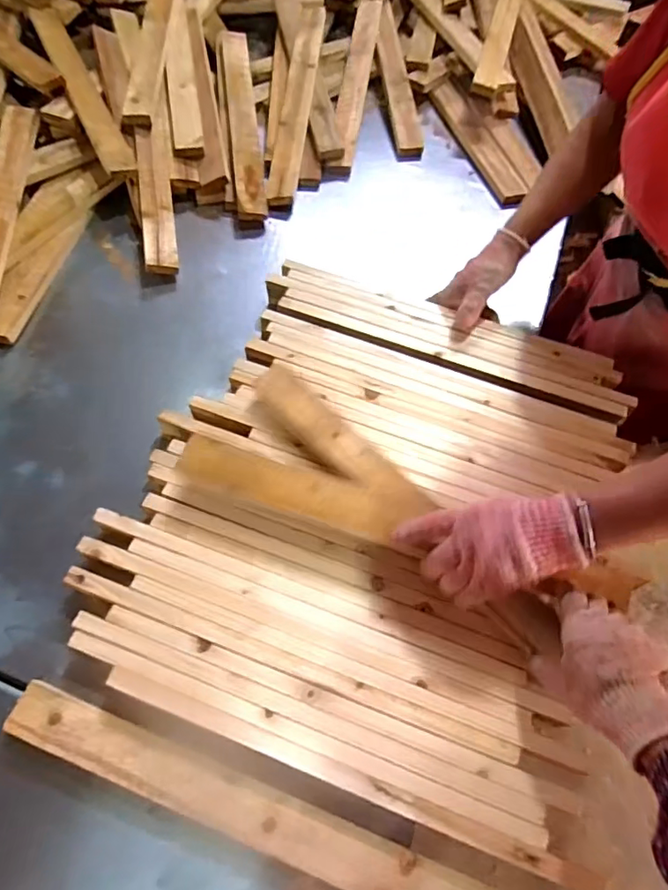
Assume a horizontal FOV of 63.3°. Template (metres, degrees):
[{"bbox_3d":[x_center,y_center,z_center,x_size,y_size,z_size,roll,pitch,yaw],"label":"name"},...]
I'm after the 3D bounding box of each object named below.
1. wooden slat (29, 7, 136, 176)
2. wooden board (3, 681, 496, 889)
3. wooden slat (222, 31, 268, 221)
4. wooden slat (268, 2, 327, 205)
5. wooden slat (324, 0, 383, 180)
[{"bbox_3d":[-0.435,-0.618,0.935,0.056,0.015,0.441,-19,70,-27],"label":"wooden slat"},{"bbox_3d":[-0.087,0.343,0.518,0.482,0.033,0.052,20,63,8],"label":"wooden board"},{"bbox_3d":[-0.162,-0.589,0.974,0.056,0.024,0.457,-1,68,-17],"label":"wooden slat"},{"bbox_3d":[-0.066,-0.616,0.969,0.049,0.019,0.439,7,75,1],"label":"wooden slat"},{"bbox_3d":[0.041,-0.694,1.032,0.049,0.020,0.467,9,72,0],"label":"wooden slat"}]

